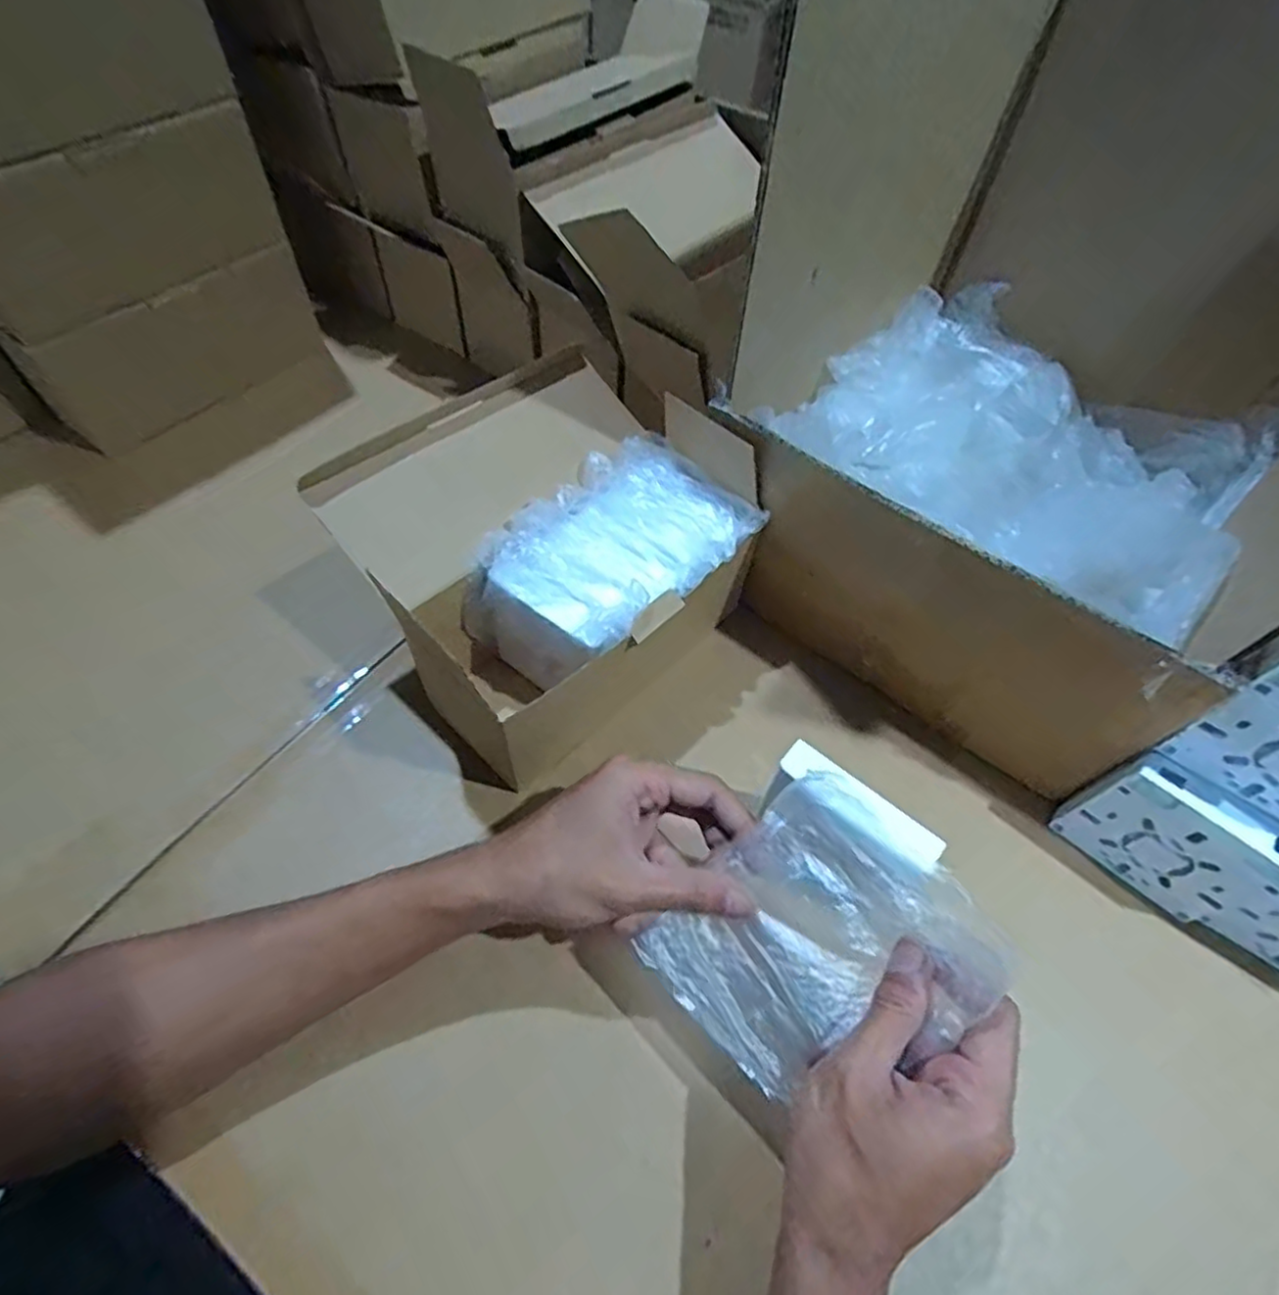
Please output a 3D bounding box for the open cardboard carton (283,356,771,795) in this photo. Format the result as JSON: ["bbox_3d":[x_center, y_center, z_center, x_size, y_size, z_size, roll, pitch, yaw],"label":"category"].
[{"bbox_3d":[-0.053,-0.058,0.440,0.223,0.127,0.178,-38,67,-24],"label":"open cardboard carton"}]

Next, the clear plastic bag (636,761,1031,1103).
[{"bbox_3d":[0.081,0.135,0.303,0.126,0.020,0.112,-46,68,3],"label":"clear plastic bag"}]

